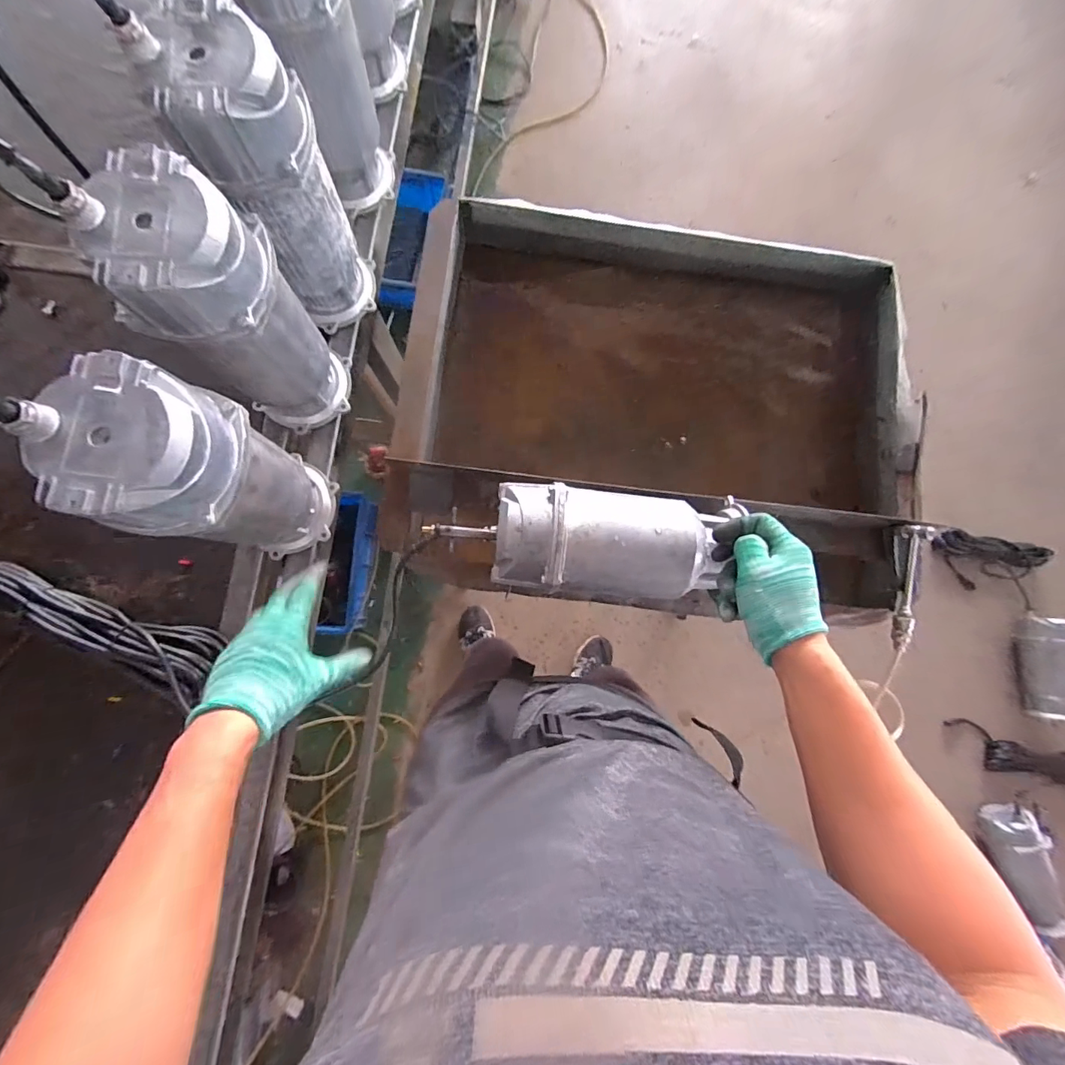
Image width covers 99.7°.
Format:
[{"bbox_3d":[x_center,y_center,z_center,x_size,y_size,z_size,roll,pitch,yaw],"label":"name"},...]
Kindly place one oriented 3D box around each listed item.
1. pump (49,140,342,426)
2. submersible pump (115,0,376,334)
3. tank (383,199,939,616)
[{"bbox_3d":[-0.299,-0.220,0.488,0.112,0.294,0.127,15,82,-1],"label":"pump"},{"bbox_3d":[-0.273,-0.368,0.509,0.126,0.292,0.112,-31,85,-6],"label":"submersible pump"},{"bbox_3d":[0.191,-0.202,0.750,0.736,0.213,0.564,8,82,-2],"label":"tank"}]

